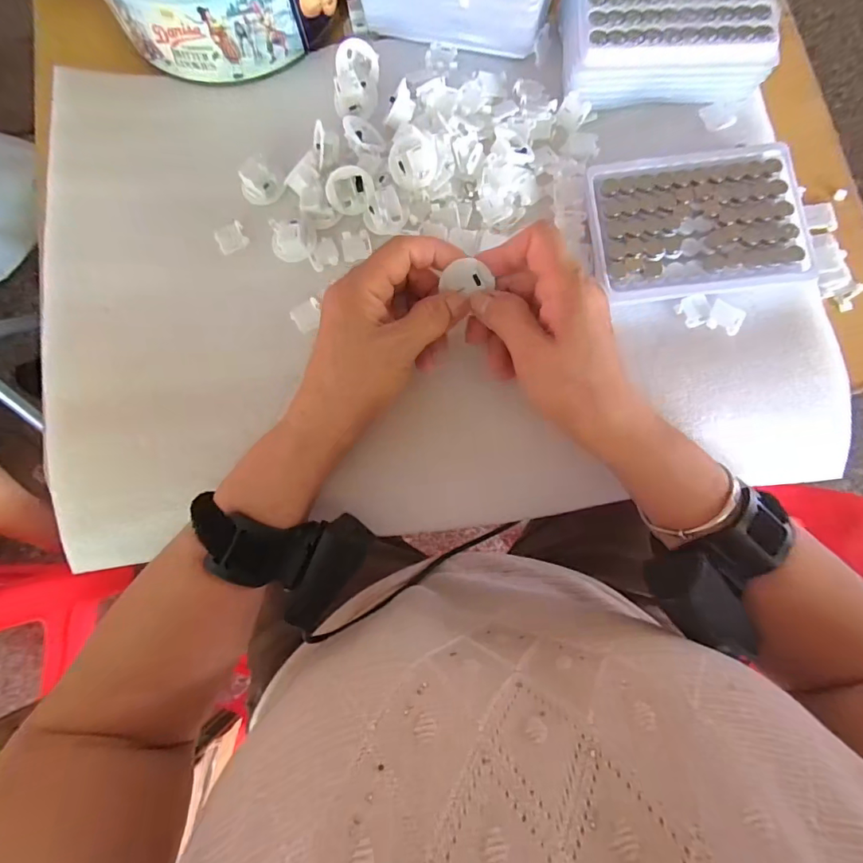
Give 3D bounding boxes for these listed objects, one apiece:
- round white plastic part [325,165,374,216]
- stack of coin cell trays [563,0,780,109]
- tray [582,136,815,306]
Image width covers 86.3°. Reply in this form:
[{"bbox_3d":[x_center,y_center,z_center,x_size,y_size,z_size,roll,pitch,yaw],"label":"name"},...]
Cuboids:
[{"bbox_3d":[-0.057,-0.168,0.320,0.032,0.030,0.013,-15,52,-12],"label":"round white plastic part"},{"bbox_3d":[0.158,-0.280,0.313,0.128,0.034,0.092,-3,82,3],"label":"stack of coin cell trays"},{"bbox_3d":[0.170,-0.140,0.298,0.127,0.017,0.101,-7,81,3],"label":"tray"}]

